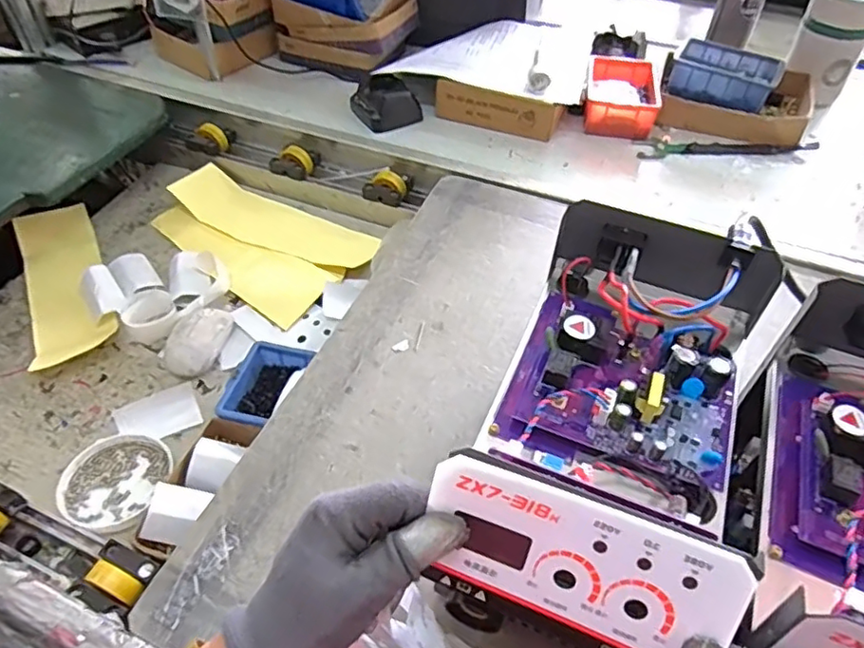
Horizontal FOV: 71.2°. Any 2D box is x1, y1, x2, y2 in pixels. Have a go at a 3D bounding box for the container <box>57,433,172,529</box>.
[{"bbox_3d":[-0.299,0.148,0.568,0.095,0.020,0.104,1,48,-1],"label":"container"}]

